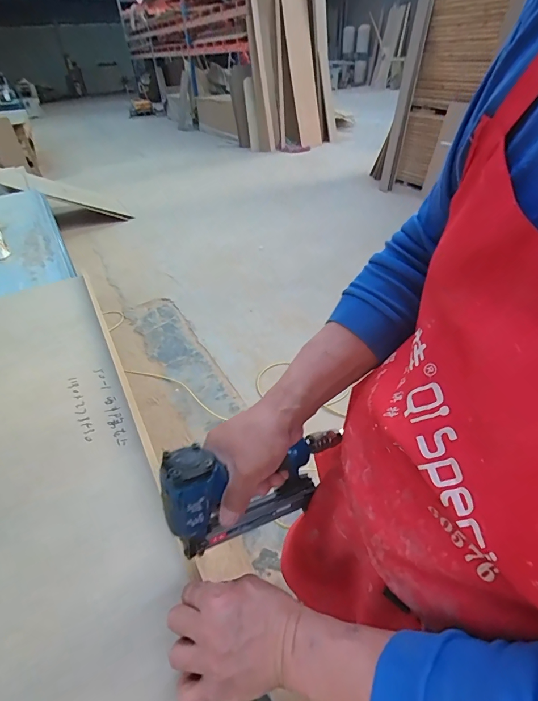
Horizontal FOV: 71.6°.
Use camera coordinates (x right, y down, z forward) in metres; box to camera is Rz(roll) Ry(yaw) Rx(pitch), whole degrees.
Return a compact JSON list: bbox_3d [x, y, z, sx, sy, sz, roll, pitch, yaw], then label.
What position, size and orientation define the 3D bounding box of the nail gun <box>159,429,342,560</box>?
[{"bbox_3d":[-0.009,0.144,0.437,0.218,0.158,0.049,-23,43,-21],"label":"nail gun"}]

